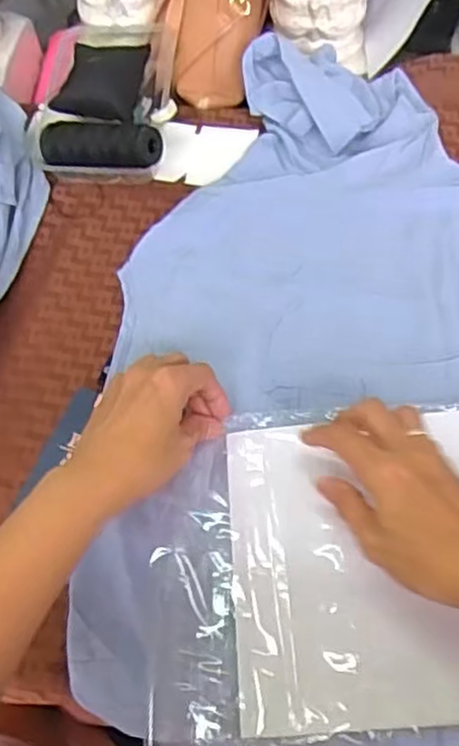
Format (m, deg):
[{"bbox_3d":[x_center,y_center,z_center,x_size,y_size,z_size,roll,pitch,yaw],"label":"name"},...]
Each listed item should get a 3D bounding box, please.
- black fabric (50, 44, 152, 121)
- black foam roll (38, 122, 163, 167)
[{"bbox_3d":[-0.124,-0.284,0.687,0.077,0.023,0.081,11,81,-1],"label":"black fabric"},{"bbox_3d":[-0.117,-0.205,0.633,0.111,0.033,0.033,12,60,12],"label":"black foam roll"}]

